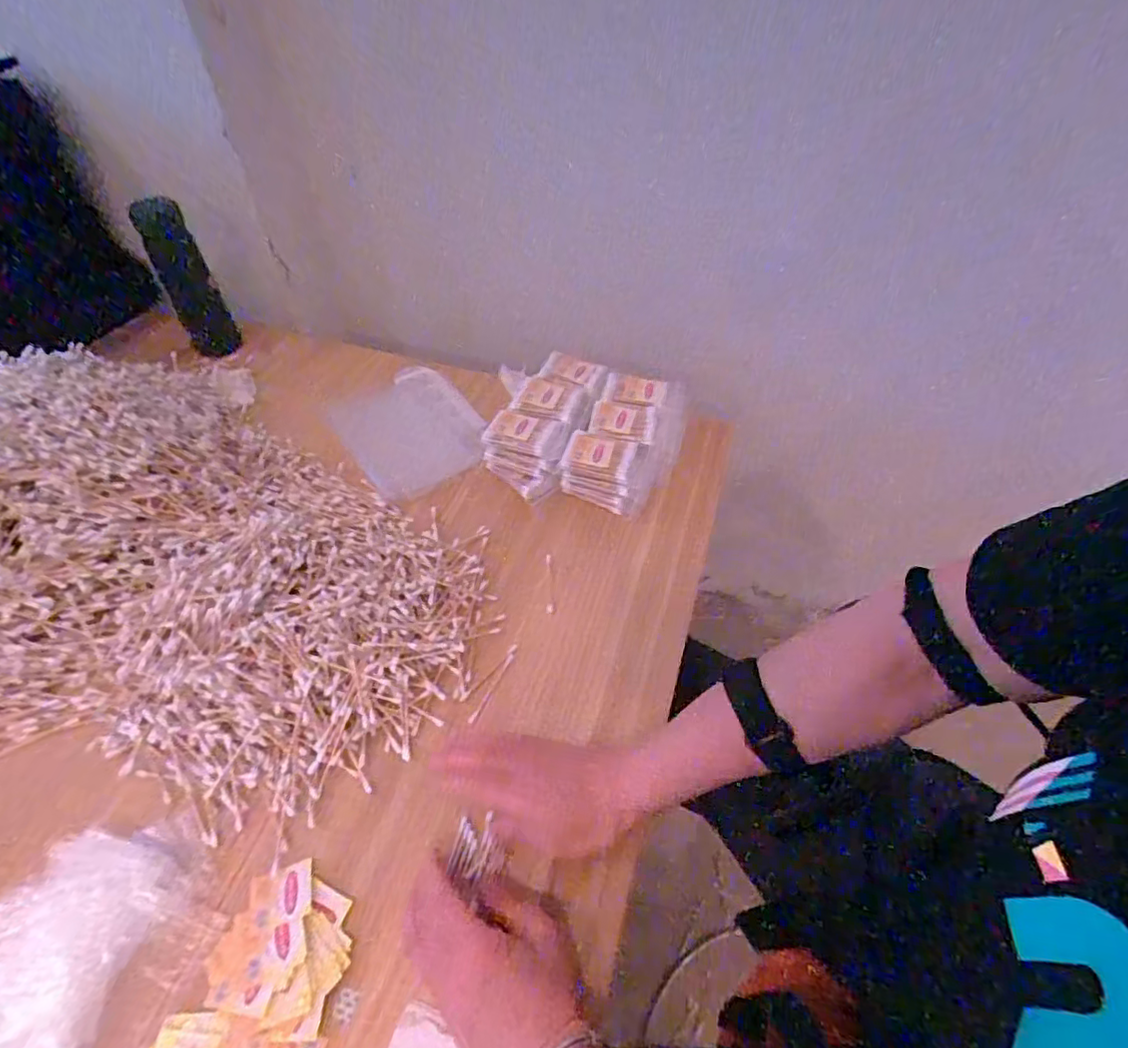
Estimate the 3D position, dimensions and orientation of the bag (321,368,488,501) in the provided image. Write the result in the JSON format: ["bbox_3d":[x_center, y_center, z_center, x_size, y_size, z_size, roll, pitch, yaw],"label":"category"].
[{"bbox_3d":[-0.202,-0.126,0.780,0.169,0.020,0.207,-27,54,-23],"label":"bag"}]

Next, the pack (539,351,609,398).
[{"bbox_3d":[0.014,-0.196,0.760,0.084,0.016,0.050,23,52,18],"label":"pack"}]

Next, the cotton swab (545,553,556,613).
[{"bbox_3d":[-0.014,0.061,0.617,0.009,0.004,0.074,0,48,-1],"label":"cotton swab"}]

